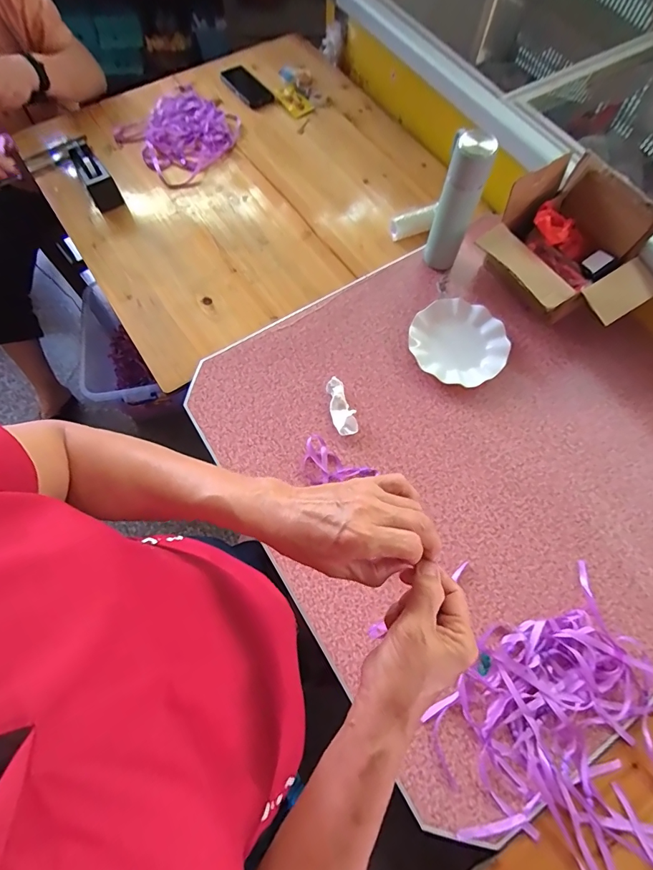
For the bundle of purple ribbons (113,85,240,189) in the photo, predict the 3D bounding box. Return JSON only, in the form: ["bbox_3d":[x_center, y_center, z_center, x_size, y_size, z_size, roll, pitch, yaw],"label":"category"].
[{"bbox_3d":[-0.359,-0.749,1.004,0.257,0.049,0.236,-37,74,-13],"label":"bundle of purple ribbons"}]

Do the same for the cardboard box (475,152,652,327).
[{"bbox_3d":[0.432,-0.315,0.733,0.218,0.173,0.275,-32,73,-12],"label":"cardboard box"}]

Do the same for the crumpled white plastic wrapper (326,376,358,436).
[{"bbox_3d":[0.026,-0.052,0.729,0.038,0.022,0.109,-11,69,-6],"label":"crumpled white plastic wrapper"}]

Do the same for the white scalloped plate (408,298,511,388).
[{"bbox_3d":[0.252,-0.175,0.771,0.179,0.036,0.166,1,68,-1],"label":"white scalloped plate"}]

